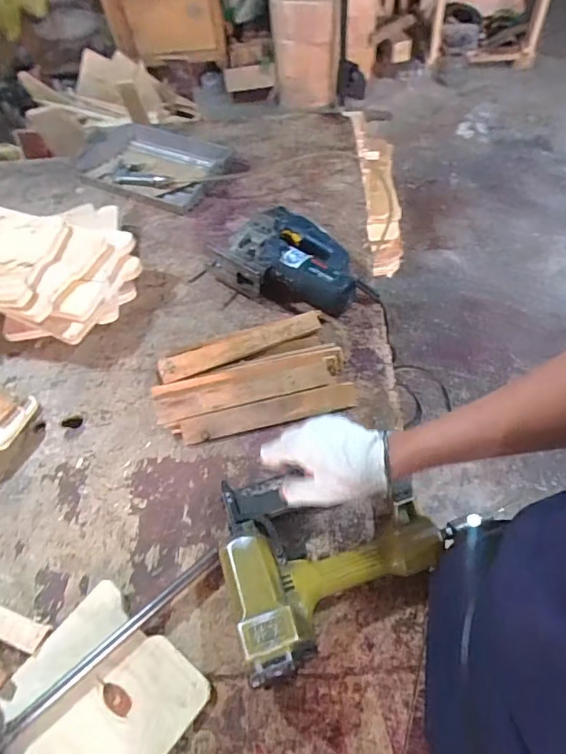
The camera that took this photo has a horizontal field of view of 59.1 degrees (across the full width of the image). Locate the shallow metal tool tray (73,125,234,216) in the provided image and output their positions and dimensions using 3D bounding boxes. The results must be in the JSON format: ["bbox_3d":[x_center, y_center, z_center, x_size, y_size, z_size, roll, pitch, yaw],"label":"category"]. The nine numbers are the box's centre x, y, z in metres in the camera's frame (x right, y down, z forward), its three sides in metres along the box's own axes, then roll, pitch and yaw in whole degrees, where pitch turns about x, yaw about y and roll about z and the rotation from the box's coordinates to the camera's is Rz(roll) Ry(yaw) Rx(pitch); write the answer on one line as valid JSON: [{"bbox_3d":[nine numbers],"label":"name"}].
[{"bbox_3d":[-0.298,-0.473,1.102,0.361,0.050,0.220,20,52,19],"label":"shallow metal tool tray"}]

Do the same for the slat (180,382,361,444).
[{"bbox_3d":[-0.019,0.050,0.723,0.255,0.009,0.040,-13,91,-4],"label":"slat"}]

